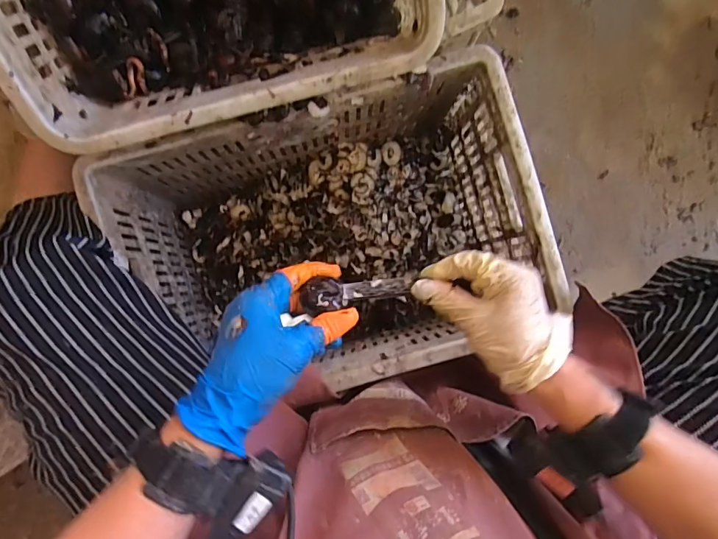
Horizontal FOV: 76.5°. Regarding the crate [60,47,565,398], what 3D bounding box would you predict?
[{"bbox_3d":[-0.031,-0.027,0.601,0.439,0.264,0.292,-17,89,-2],"label":"crate"}]

